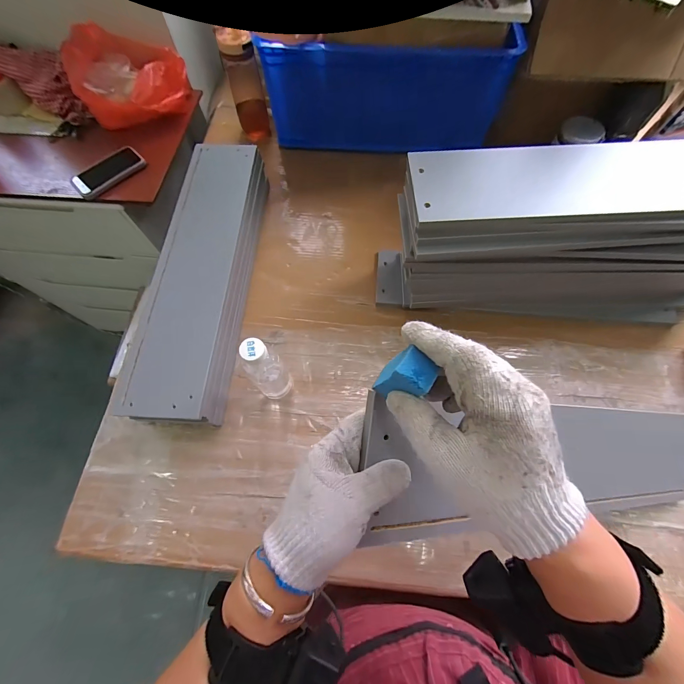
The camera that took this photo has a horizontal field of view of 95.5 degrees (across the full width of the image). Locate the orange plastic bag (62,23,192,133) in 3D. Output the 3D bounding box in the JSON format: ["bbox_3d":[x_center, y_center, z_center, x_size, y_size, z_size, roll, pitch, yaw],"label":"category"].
[{"bbox_3d":[-0.476,-0.599,0.709,0.242,0.155,0.164,-32,71,-11],"label":"orange plastic bag"}]

